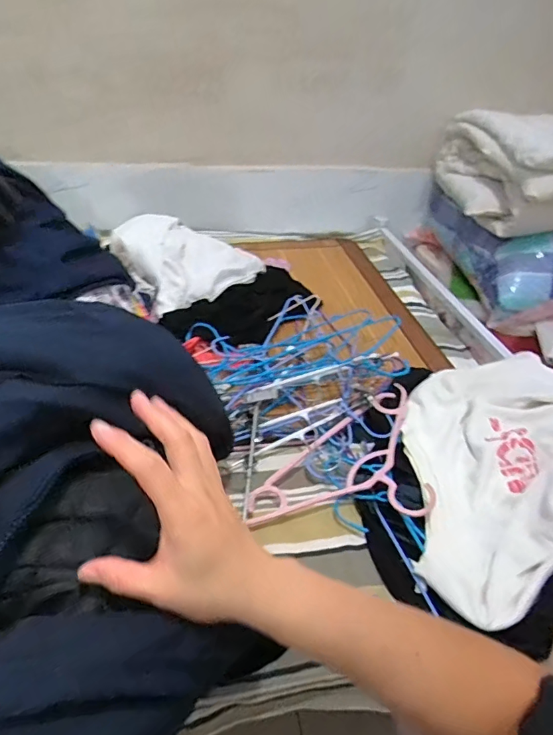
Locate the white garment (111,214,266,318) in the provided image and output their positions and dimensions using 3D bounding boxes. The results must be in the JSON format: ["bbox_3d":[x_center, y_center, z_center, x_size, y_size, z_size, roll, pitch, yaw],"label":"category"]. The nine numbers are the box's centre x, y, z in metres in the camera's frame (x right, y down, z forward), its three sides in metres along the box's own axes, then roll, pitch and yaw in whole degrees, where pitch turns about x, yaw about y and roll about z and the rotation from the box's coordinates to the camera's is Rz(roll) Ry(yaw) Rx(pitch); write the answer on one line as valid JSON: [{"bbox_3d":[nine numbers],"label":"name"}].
[{"bbox_3d":[-0.206,-0.261,1.081,0.249,0.128,0.345,26,43,25],"label":"white garment"}]

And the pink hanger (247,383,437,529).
[{"bbox_3d":[0.146,0.155,0.730,0.386,0.030,0.205,-29,42,-29],"label":"pink hanger"}]

